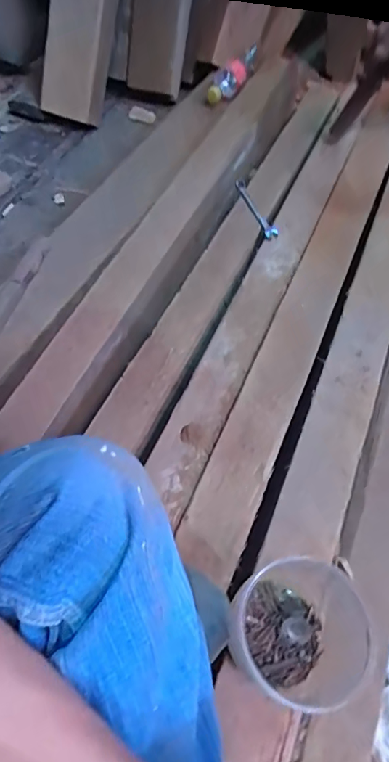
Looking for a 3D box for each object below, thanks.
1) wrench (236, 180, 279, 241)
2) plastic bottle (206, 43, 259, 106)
[{"bbox_3d":[0.101,-0.285,0.730,0.024,0.014,0.135,-19,64,-12],"label":"wrench"},{"bbox_3d":[0.084,-0.665,0.975,0.049,0.055,0.163,39,81,17],"label":"plastic bottle"}]

